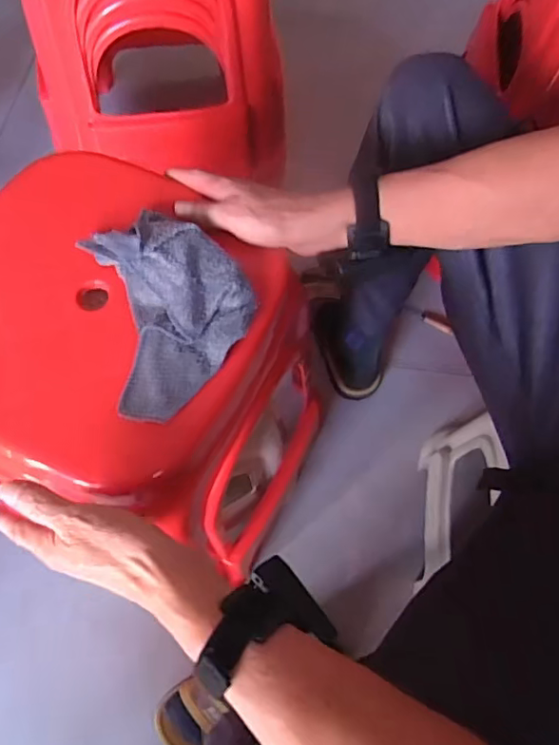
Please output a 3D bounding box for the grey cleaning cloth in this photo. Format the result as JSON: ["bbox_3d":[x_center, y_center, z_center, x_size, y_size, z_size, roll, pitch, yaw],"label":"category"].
[{"bbox_3d":[-0.088,-0.058,0.459,0.124,0.033,0.167,-22,69,-11],"label":"grey cleaning cloth"}]

